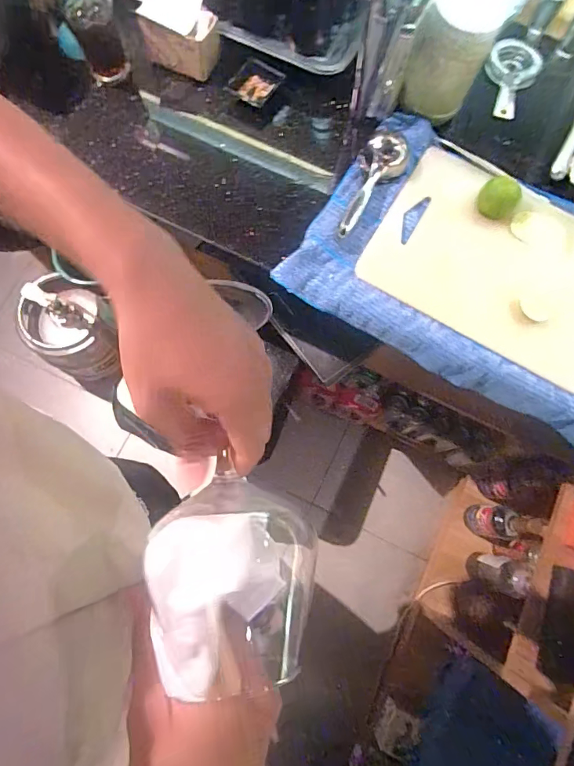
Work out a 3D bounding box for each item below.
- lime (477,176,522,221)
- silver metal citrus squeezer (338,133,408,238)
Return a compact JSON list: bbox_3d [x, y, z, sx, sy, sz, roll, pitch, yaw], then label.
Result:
[{"bbox_3d":[0.298,-0.258,0.613,0.057,0.045,0.055,0,76,-1],"label":"lime"},{"bbox_3d":[0.106,-0.279,0.607,0.052,0.033,0.158,36,78,8],"label":"silver metal citrus squeezer"}]

